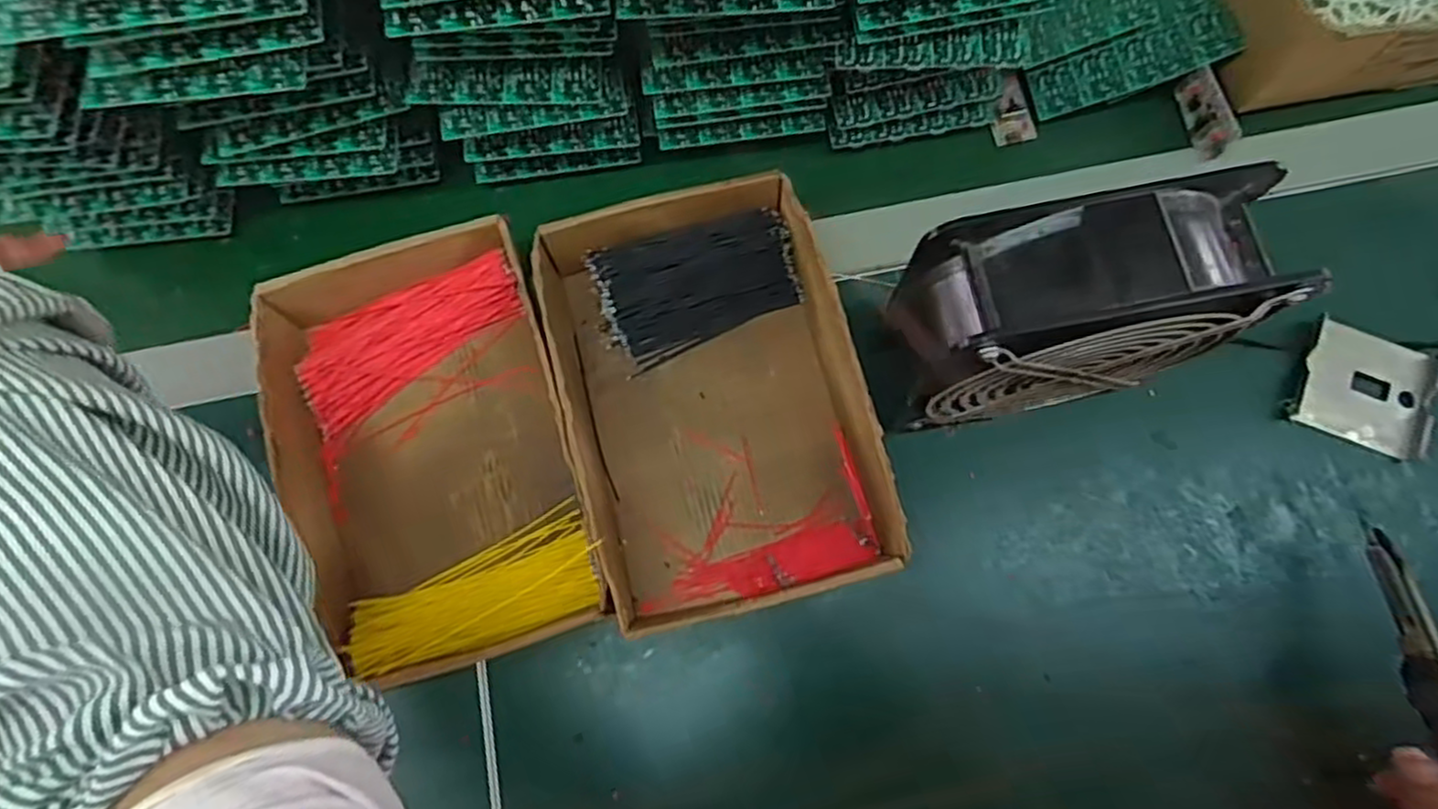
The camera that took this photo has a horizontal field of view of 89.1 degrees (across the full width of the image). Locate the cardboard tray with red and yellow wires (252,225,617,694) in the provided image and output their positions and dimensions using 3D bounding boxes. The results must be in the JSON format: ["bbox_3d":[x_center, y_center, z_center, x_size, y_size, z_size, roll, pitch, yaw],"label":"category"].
[{"bbox_3d":[-0.154,0.023,0.394,0.148,0.042,0.224,-18,76,-3],"label":"cardboard tray with red and yellow wires"}]

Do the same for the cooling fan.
[{"bbox_3d":[0.161,-0.038,0.351,0.150,0.148,0.064,-11,76,-1],"label":"cooling fan"}]

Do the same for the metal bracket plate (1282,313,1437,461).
[{"bbox_3d":[0.366,-0.008,0.412,0.076,0.012,0.064,21,78,7],"label":"metal bracket plate"}]

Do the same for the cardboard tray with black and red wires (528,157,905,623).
[{"bbox_3d":[-0.004,-0.006,0.399,0.154,0.042,0.236,-15,76,-2],"label":"cardboard tray with black and red wires"}]

